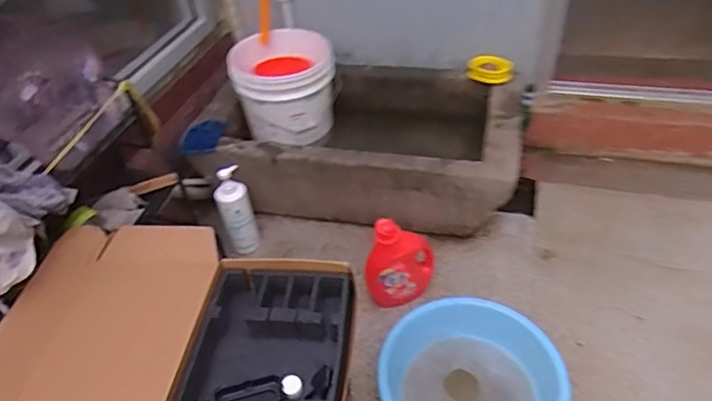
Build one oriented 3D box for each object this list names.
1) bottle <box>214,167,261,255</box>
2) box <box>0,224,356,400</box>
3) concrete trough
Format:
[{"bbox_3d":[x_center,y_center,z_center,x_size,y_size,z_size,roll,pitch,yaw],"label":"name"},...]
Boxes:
[{"bbox_3d":[-0.323,0.038,1.429,0.080,0.270,0.063,-12,39,-12],"label":"bottle"},{"bbox_3d":[-0.303,0.252,0.897,0.574,0.137,0.470,3,39,7],"label":"box"},{"bbox_3d":[0.011,-0.163,1.597,0.880,0.281,0.573,3,39,6],"label":"concrete trough"}]

